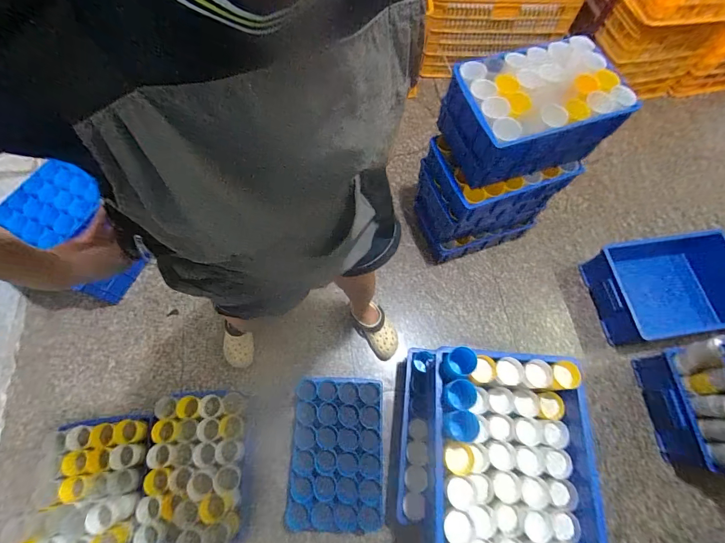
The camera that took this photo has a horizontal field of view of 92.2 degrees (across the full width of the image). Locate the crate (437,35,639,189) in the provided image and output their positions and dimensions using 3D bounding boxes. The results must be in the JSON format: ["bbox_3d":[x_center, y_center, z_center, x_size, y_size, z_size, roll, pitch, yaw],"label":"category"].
[{"bbox_3d":[0.437,-0.418,0.931,0.357,0.214,0.269,-15,70,-8],"label":"crate"}]

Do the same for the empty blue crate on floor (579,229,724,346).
[{"bbox_3d":[1.133,0.041,1.296,0.506,0.156,0.379,-7,69,-5],"label":"empty blue crate on floor"}]

